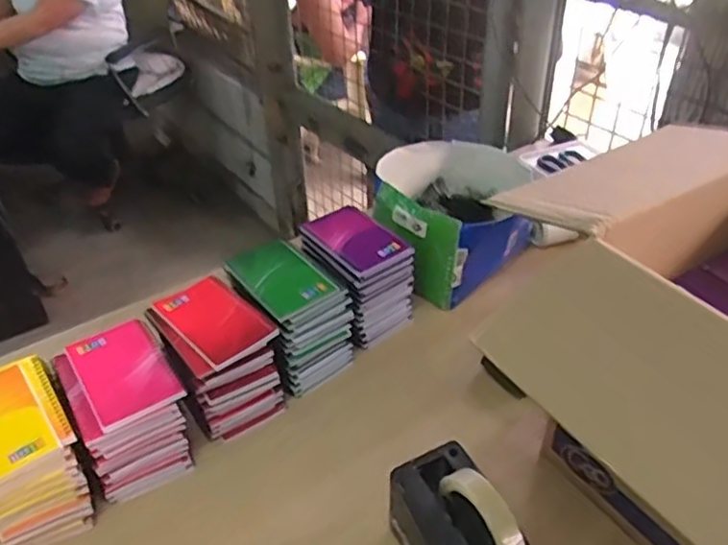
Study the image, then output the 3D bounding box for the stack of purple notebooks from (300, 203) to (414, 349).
[{"bbox_3d":[-0.011,0.002,0.864,0.110,0.125,0.139,-21,42,-24],"label":"stack of purple notebooks"}]

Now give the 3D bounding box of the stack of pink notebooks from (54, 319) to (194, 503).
[{"bbox_3d":[-0.247,0.142,0.685,0.097,0.116,0.131,-22,42,-24],"label":"stack of pink notebooks"}]

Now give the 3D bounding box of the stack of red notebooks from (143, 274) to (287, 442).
[{"bbox_3d":[-0.169,0.095,0.748,0.099,0.126,0.141,-27,44,-29],"label":"stack of red notebooks"}]

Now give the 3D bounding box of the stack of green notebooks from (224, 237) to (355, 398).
[{"bbox_3d":[-0.090,0.050,0.795,0.104,0.123,0.137,-28,45,-30],"label":"stack of green notebooks"}]

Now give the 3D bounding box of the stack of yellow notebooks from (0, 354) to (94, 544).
[{"bbox_3d":[-0.334,0.176,0.637,0.095,0.121,0.134,-25,44,-27],"label":"stack of yellow notebooks"}]

